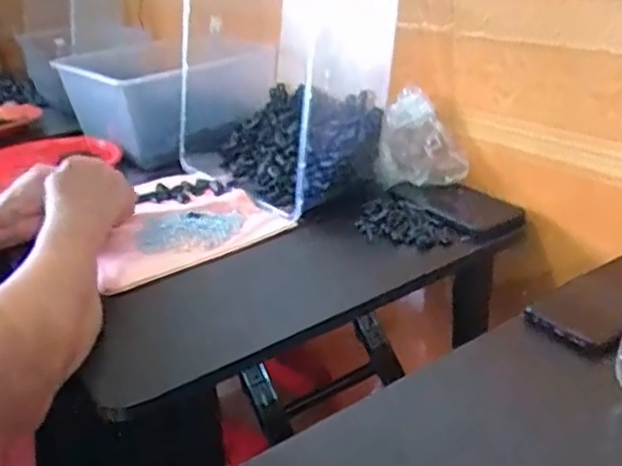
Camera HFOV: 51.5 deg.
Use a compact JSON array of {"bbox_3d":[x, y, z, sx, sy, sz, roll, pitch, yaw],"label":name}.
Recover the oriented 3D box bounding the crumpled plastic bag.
[{"bbox_3d":[0.136,-0.112,0.810,0.109,0.109,0.065,-3,26,6],"label":"crumpled plastic bag"}]

